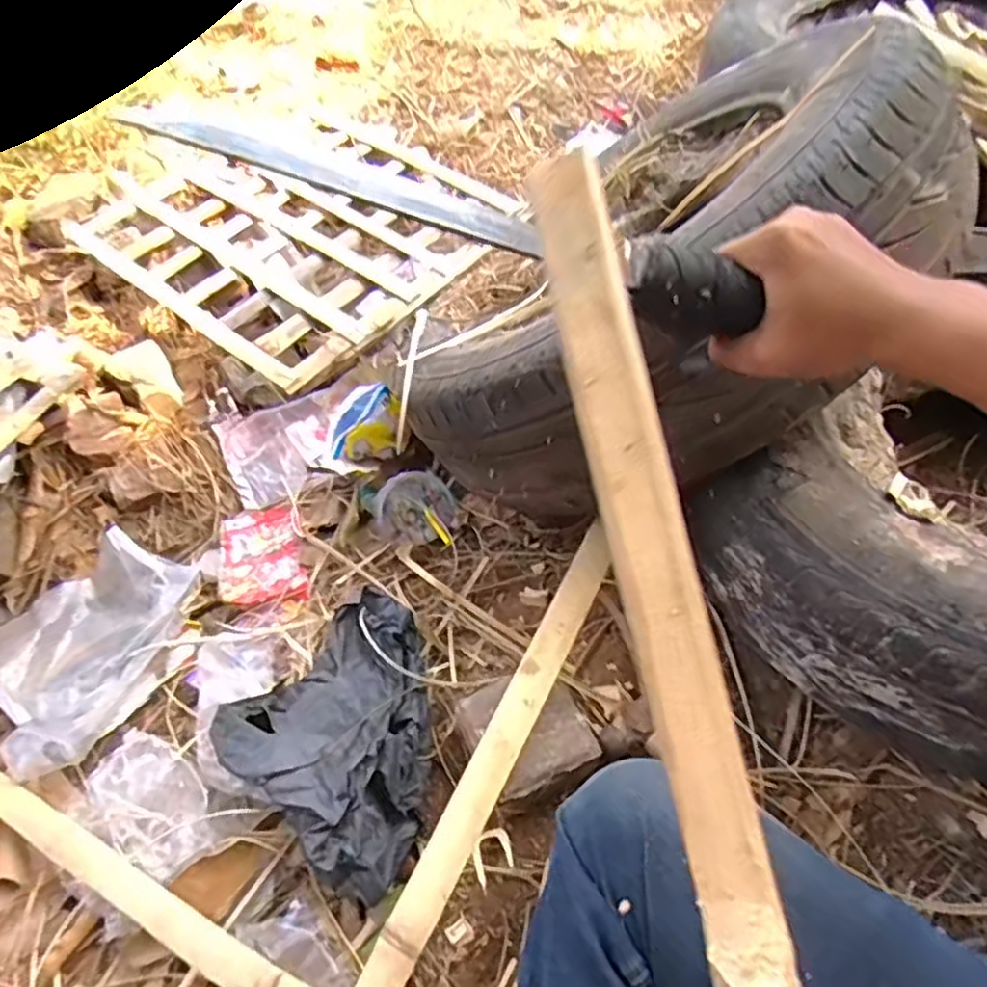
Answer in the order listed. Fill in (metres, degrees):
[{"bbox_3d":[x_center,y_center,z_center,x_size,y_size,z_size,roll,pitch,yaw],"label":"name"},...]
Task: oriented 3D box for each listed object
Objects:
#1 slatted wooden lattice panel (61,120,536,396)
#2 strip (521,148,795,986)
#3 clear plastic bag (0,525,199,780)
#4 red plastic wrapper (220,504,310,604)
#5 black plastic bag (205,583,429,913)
[{"bbox_3d":[-0.316,-0.448,1.107,0.612,0.032,0.531,32,61,29],"label":"slatted wooden lattice panel"},{"bbox_3d":[0.080,0.107,0.255,0.030,0.019,0.503,-11,81,-6],"label":"strip"},{"bbox_3d":[-0.462,0.166,0.787,0.234,0.049,0.248,27,59,27],"label":"clear plastic bag"},{"bbox_3d":[-0.285,0.079,0.851,0.104,0.037,0.175,-21,51,-9],"label":"red plastic wrapper"},{"bbox_3d":[-0.117,0.210,0.638,0.217,0.043,0.213,31,61,29],"label":"black plastic bag"}]

